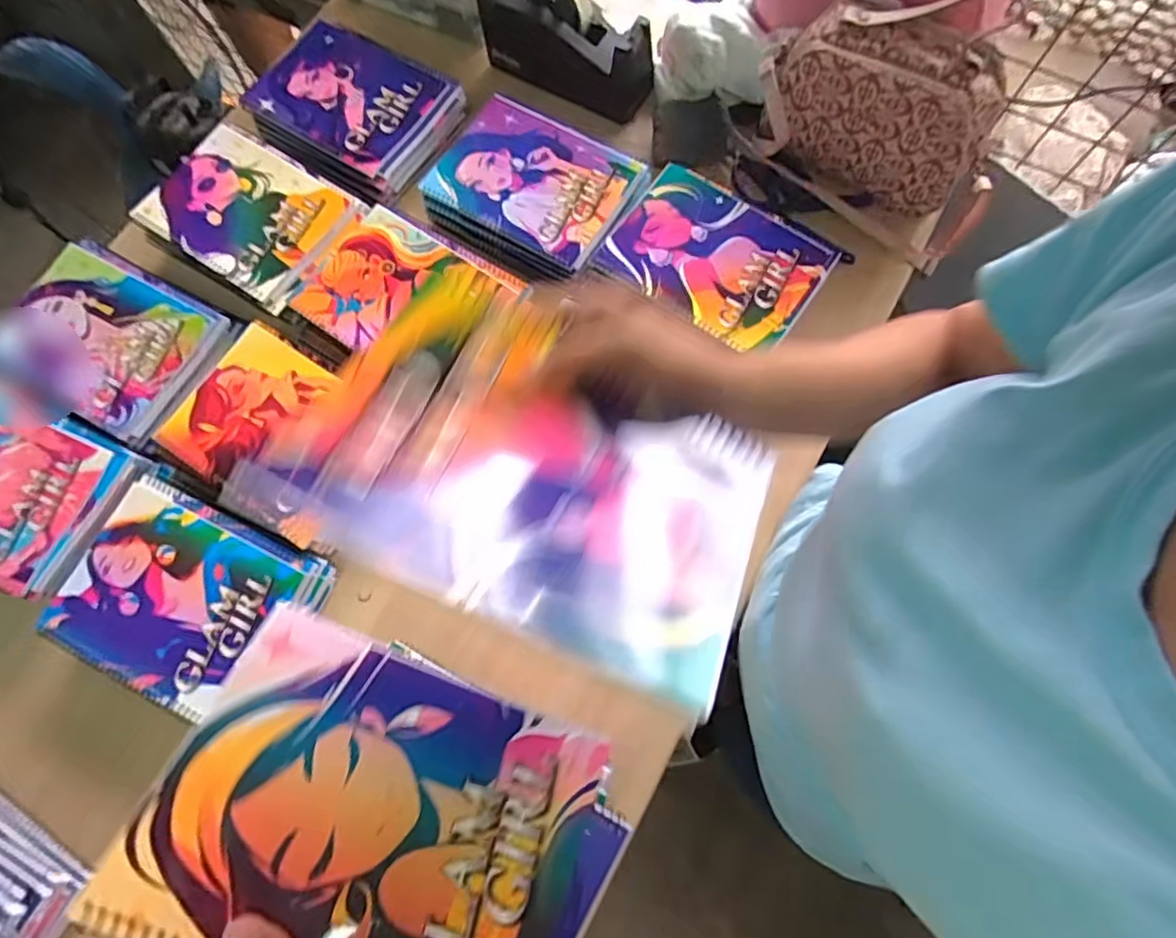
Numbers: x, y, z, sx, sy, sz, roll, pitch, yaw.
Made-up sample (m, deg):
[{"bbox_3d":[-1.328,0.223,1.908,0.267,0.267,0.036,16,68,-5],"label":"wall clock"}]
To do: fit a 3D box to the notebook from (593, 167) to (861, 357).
[{"bbox_3d":[0.132,-0.218,0.619,0.208,0.015,0.160,29,77,10],"label":"notebook"}]

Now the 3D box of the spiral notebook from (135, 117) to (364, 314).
[{"bbox_3d":[-0.373,-0.284,0.665,0.219,0.008,0.151,34,78,11],"label":"spiral notebook"}]

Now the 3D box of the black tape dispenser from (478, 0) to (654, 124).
[{"bbox_3d":[-0.023,-0.509,0.725,0.205,0.106,0.070,28,77,10],"label":"black tape dispenser"}]

